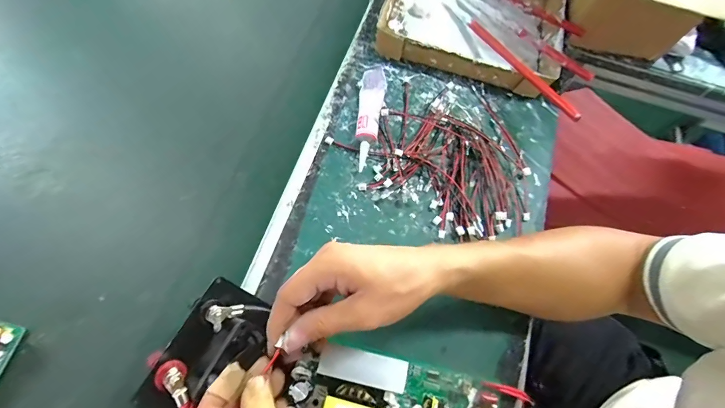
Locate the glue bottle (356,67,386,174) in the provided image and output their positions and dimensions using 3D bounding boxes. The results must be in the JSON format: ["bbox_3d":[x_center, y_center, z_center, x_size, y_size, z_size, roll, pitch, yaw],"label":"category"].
[{"bbox_3d":[0.010,-0.102,0.405,0.030,0.032,0.121,5,68,-1],"label":"glue bottle"}]

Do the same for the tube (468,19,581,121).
[{"bbox_3d":[0.190,-0.169,0.423,0.007,0.015,0.208,-19,56,-10],"label":"tube"}]

